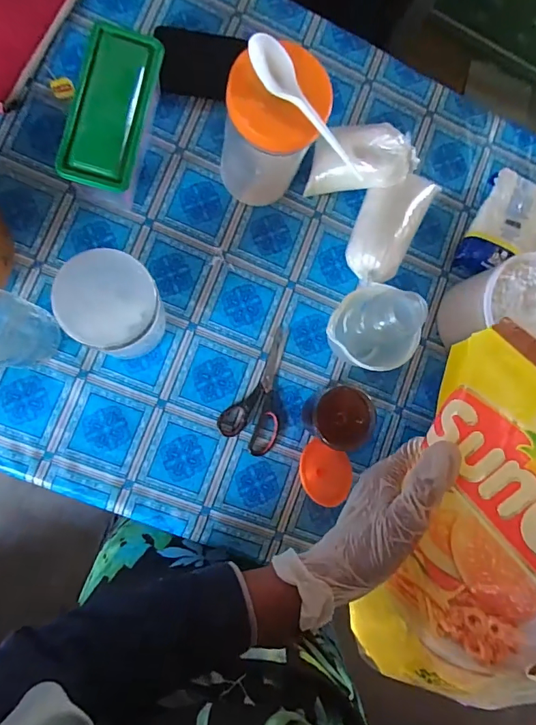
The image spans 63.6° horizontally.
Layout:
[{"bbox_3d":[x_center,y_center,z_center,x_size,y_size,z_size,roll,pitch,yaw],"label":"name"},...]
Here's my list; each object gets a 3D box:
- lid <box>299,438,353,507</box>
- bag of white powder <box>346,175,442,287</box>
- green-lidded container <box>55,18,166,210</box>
[{"bbox_3d":[0.069,0.134,0.522,0.077,0.010,0.072,14,60,-26],"label":"lid"},{"bbox_3d":[0.148,-0.171,0.541,0.076,0.060,0.160,30,84,-8],"label":"bag of white powder"},{"bbox_3d":[-0.170,-0.264,0.481,0.069,0.083,0.166,13,86,-9],"label":"green-lidded container"}]

